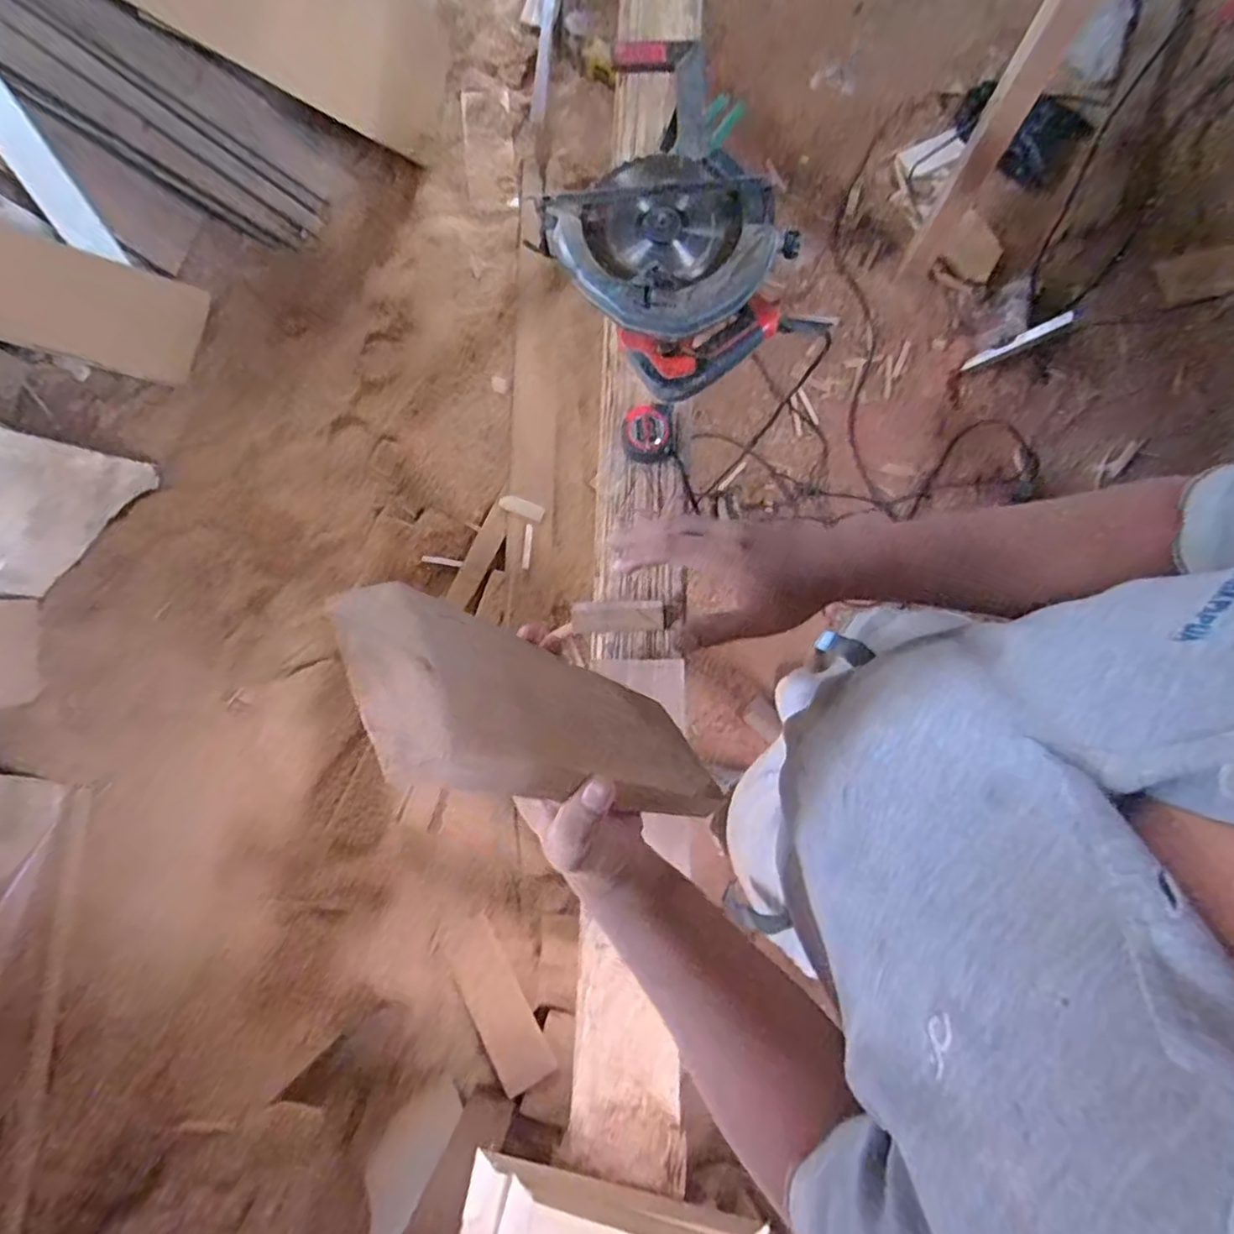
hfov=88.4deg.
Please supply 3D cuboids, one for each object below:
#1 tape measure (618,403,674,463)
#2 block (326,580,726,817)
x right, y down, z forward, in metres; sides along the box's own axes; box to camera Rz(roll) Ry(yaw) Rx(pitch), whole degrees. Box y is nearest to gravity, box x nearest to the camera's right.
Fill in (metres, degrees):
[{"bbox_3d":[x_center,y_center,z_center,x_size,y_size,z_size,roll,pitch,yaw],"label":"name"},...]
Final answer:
[{"bbox_3d":[0.038,-0.233,0.794,0.067,0.042,0.064,2,78,2],"label":"tape measure"},{"bbox_3d":[-0.026,0.072,0.408,0.026,0.325,0.120,-41,57,11],"label":"block"}]

